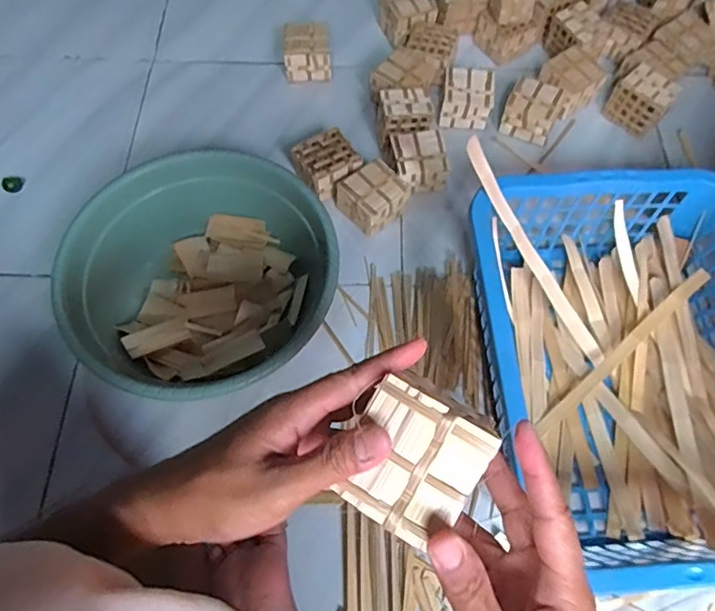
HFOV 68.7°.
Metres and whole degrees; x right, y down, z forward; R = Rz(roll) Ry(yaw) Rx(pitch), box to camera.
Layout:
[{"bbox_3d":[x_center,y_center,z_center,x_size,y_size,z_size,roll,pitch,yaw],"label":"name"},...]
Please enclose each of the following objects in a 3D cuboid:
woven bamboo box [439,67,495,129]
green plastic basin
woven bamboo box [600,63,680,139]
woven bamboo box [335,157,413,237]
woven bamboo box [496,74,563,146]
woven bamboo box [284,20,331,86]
[{"bbox_3d":[0.159,-0.304,0.769,0.072,0.052,0.070,7,66,2],"label":"woven bamboo box"},{"bbox_3d":[-0.182,-0.041,0.628,0.285,0.114,0.262,1,69,-2],"label":"green plastic basin"},{"bbox_3d":[0.416,-0.300,0.769,0.077,0.070,0.058,39,71,15],"label":"woven bamboo box"},{"bbox_3d":[0.021,-0.144,0.704,0.078,0.058,0.079,-41,73,-14],"label":"woven bamboo box"},{"bbox_3d":[0.253,-0.282,0.763,0.072,0.056,0.067,24,67,9],"label":"woven bamboo box"},{"bbox_3d":[-0.076,-0.387,0.800,0.068,0.060,0.075,-5,66,-4],"label":"woven bamboo box"}]

